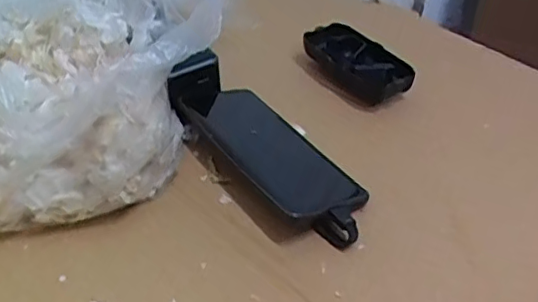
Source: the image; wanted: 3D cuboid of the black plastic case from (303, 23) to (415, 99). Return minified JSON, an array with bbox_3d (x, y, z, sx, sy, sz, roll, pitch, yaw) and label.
[{"bbox_3d":[0.078,-0.077,0.517,0.048,0.034,0.112,-24,47,-25],"label":"black plastic case"}]

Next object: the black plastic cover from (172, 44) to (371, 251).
[{"bbox_3d":[0.002,-0.009,0.431,0.068,0.049,0.190,-30,50,-30],"label":"black plastic cover"}]

